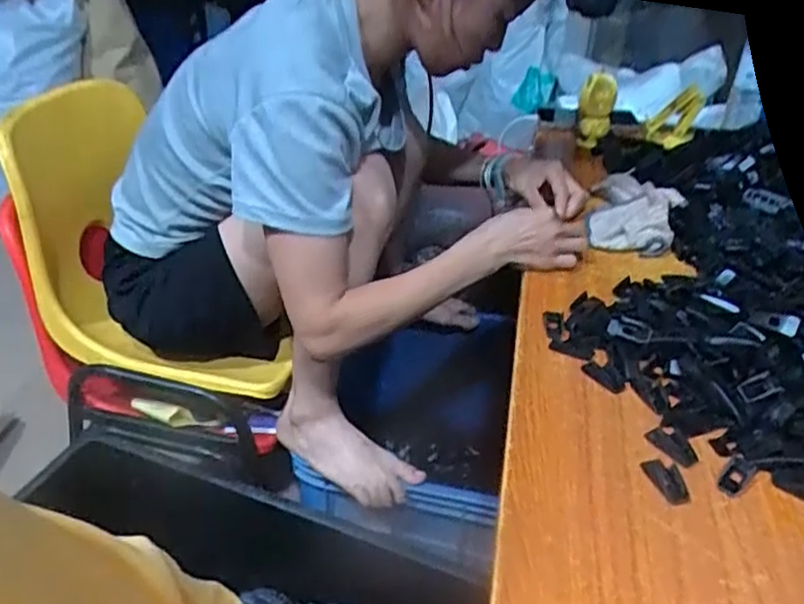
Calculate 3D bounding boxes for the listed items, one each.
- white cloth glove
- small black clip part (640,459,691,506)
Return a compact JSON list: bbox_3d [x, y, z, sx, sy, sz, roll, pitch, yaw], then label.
[{"bbox_3d":[0.301,-0.129,0.875,0.104,0.043,0.216,13,35,14],"label":"white cloth glove"},{"bbox_3d":[0.201,0.134,0.510,0.026,0.004,0.040,-9,36,-18],"label":"small black clip part"}]

